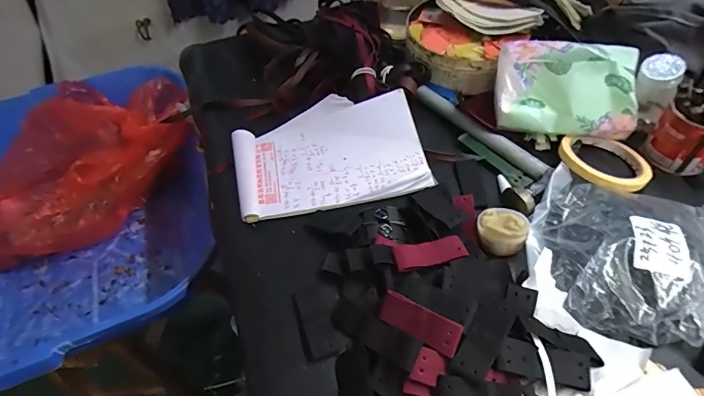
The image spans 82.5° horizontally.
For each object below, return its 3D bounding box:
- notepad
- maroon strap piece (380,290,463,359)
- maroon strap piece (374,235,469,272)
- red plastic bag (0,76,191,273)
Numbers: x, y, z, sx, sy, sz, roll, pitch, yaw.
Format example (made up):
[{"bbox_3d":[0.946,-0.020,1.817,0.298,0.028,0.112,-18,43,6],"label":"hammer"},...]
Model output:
[{"bbox_3d":[-0.030,-0.056,0.476,0.222,0.049,0.147,-10,51,-2],"label":"notepad"},{"bbox_3d":[0.053,0.099,0.321,0.067,0.006,0.026,21,86,36],"label":"maroon strap piece"},{"bbox_3d":[0.064,0.052,0.372,0.082,0.012,0.042,1,52,7],"label":"maroon strap piece"},{"bbox_3d":[-0.510,-0.087,0.770,0.434,0.227,0.302,-17,52,-7],"label":"red plastic bag"}]

